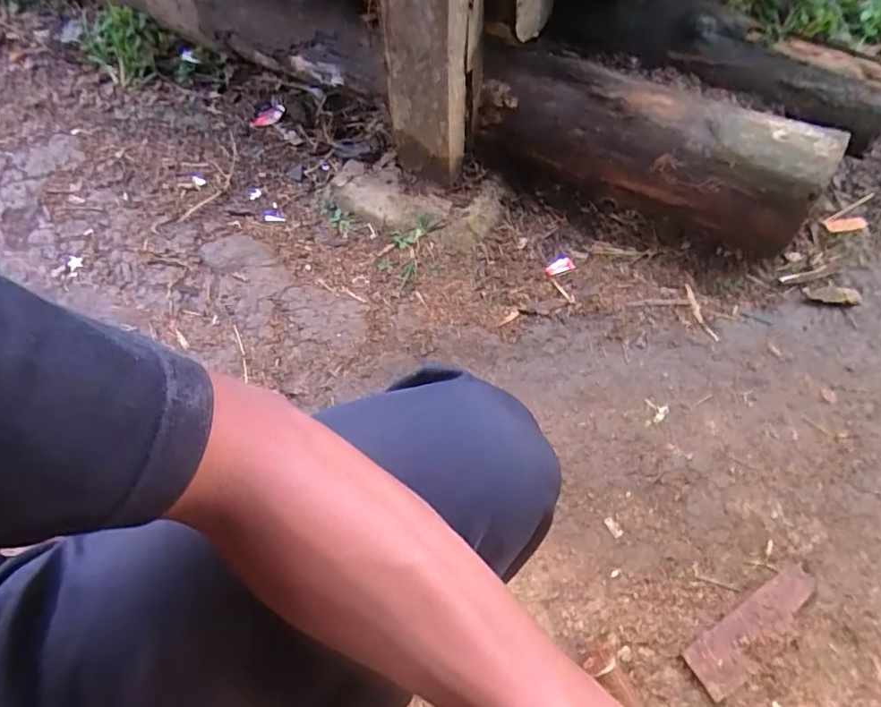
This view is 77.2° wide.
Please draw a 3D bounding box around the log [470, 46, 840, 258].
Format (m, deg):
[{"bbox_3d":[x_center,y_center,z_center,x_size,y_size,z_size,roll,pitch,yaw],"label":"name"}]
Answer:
[{"bbox_3d":[0.326,-0.340,0.905,0.535,0.166,0.174,28,60,18],"label":"log"}]

